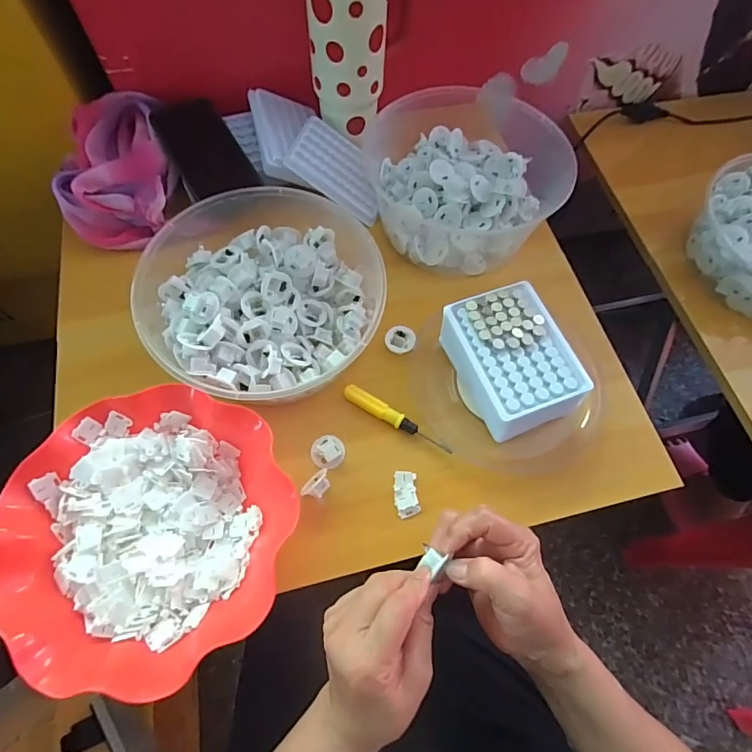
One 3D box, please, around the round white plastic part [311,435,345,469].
[{"bbox_3d":[-0.047,0.072,0.431,0.031,0.015,0.031,1,66,-3],"label":"round white plastic part"}]

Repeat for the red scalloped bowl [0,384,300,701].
[{"bbox_3d":[-0.182,0.123,0.368,0.217,0.055,0.214,1,66,-3],"label":"red scalloped bowl"}]

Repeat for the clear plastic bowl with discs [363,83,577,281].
[{"bbox_3d":[0.105,-0.244,0.542,0.210,0.092,0.224,-11,67,-8],"label":"clear plastic bowl with discs"}]

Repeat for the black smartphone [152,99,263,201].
[{"bbox_3d":[-0.204,-0.272,0.530,0.074,0.013,0.149,-28,70,-15],"label":"black smartphone"}]

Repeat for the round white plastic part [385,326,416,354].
[{"bbox_3d":[0.026,-0.039,0.480,0.031,0.006,0.030,1,66,-3],"label":"round white plastic part"}]

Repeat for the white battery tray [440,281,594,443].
[{"bbox_3d":[0.131,-0.012,0.446,0.099,0.059,0.136,-19,68,-11],"label":"white battery tray"}]

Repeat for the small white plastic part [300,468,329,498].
[{"bbox_3d":[-0.053,0.103,0.412,0.017,0.023,0.030,41,70,14],"label":"small white plastic part"}]

